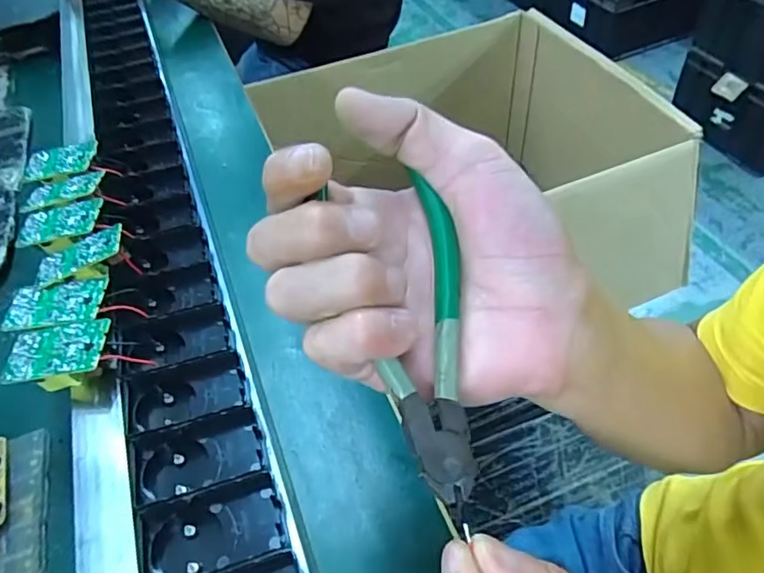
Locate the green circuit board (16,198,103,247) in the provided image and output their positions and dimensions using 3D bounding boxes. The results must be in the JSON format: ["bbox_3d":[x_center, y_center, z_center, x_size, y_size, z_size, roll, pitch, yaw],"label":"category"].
[{"bbox_3d":[-0.247,-0.050,0.414,0.065,0.004,0.036,-12,55,6],"label":"green circuit board"}]

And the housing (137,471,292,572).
[{"bbox_3d":[-0.087,0.128,0.281,0.073,0.025,0.040,-15,50,-7],"label":"housing"}]

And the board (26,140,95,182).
[{"bbox_3d":[-0.277,-0.108,0.466,0.065,0.004,0.035,-8,62,8],"label":"board"}]

